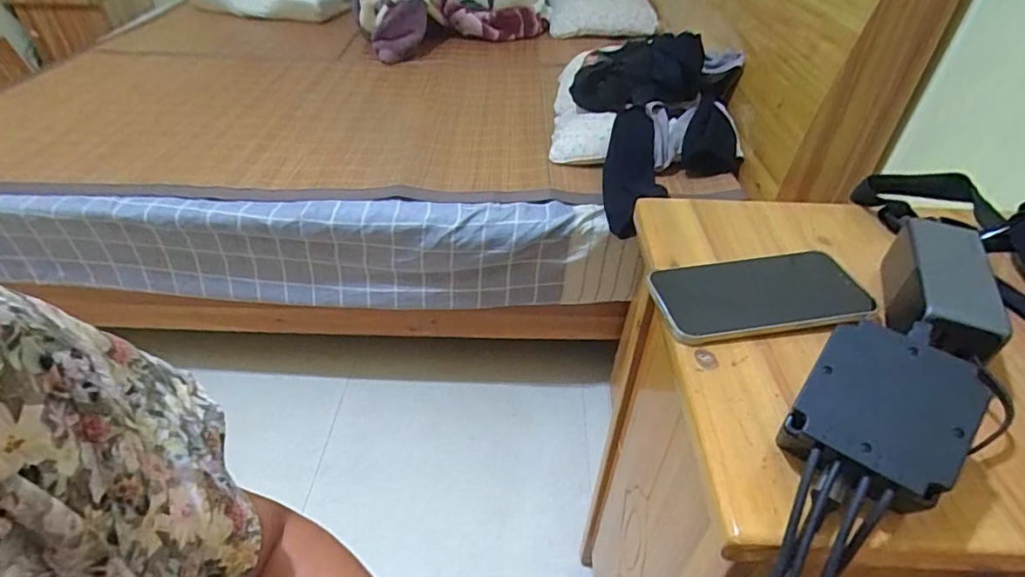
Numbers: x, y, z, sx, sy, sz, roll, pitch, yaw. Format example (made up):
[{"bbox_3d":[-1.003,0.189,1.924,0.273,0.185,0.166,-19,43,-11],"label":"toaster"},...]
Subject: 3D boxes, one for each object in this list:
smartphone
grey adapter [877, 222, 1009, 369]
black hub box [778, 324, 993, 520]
[{"bbox_3d":[0.197,0.003,0.419,0.162,0.008,0.079,-5,41,-8],"label":"smartphone"},{"bbox_3d":[0.307,0.007,0.385,0.055,0.059,0.138,19,43,19],"label":"grey adapter"},{"bbox_3d":[0.203,0.070,0.296,0.073,0.046,0.088,29,74,28],"label":"black hub box"}]

